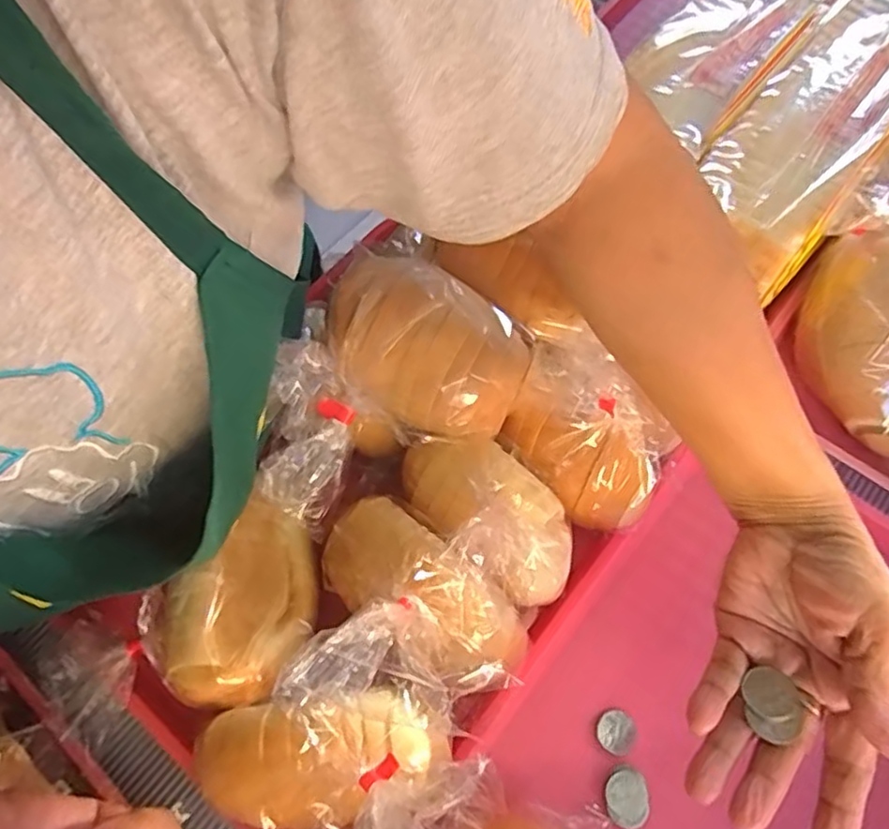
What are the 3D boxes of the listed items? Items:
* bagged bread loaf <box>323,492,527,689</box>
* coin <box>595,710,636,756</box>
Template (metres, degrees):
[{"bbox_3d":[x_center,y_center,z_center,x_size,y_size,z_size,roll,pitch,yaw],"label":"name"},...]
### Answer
[{"bbox_3d":[-0.018,0.094,0.360,0.130,0.049,0.061,38,72,16],"label":"bagged bread loaf"},{"bbox_3d":[0.105,0.193,0.399,0.022,0.004,0.023,35,71,15],"label":"coin"}]

